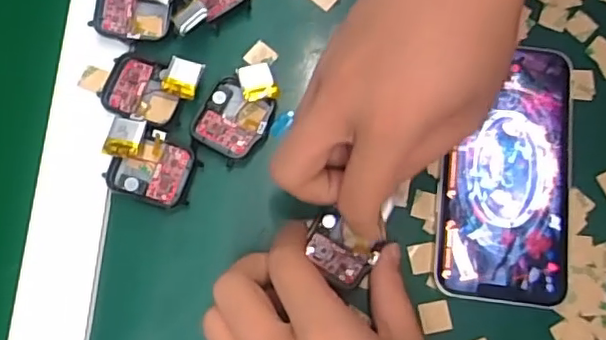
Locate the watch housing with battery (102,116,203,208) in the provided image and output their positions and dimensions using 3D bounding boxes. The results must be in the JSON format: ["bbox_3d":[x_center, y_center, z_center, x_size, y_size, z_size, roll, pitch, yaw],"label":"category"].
[{"bbox_3d":[-0.083,-0.003,0.314,0.049,0.013,0.038,22,78,4],"label":"watch housing with battery"}]

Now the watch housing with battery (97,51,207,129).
[{"bbox_3d":[-0.085,-0.046,0.324,0.052,0.010,0.038,16,78,2],"label":"watch housing with battery"}]

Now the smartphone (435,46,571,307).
[{"bbox_3d":[0.113,-0.001,0.323,0.070,0.007,0.144,9,78,1],"label":"smartphone"}]

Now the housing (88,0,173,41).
[{"bbox_3d":[-0.096,-0.096,0.337,0.046,0.012,0.047,9,78,1],"label":"housing"}]

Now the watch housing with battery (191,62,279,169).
[{"bbox_3d":[-0.036,-0.033,0.325,0.037,0.017,0.054,31,79,5],"label":"watch housing with battery"}]

